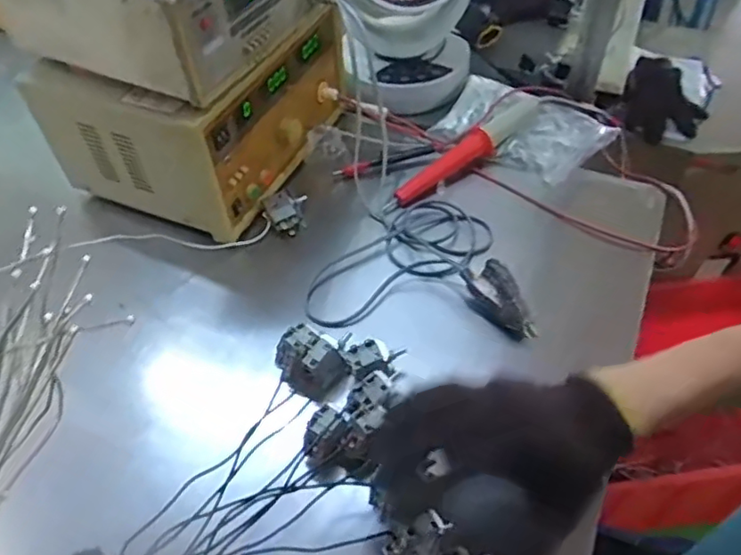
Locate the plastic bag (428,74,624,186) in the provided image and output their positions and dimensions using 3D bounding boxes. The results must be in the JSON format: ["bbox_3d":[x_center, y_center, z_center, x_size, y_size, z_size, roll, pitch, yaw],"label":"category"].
[{"bbox_3d":[0.218,-0.215,0.836,0.219,0.040,0.166,26,55,21],"label":"plastic bag"}]

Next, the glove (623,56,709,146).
[{"bbox_3d":[0.506,-0.305,1.031,0.136,0.060,0.175,22,54,19],"label":"glove"}]

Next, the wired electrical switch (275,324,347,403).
[{"bbox_3d":[-0.059,0.085,0.584,0.063,0.052,0.041,29,56,23],"label":"wired electrical switch"}]

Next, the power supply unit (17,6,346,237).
[{"bbox_3d":[-0.205,-0.233,0.777,0.238,0.182,0.331,25,54,20],"label":"power supply unit"}]

